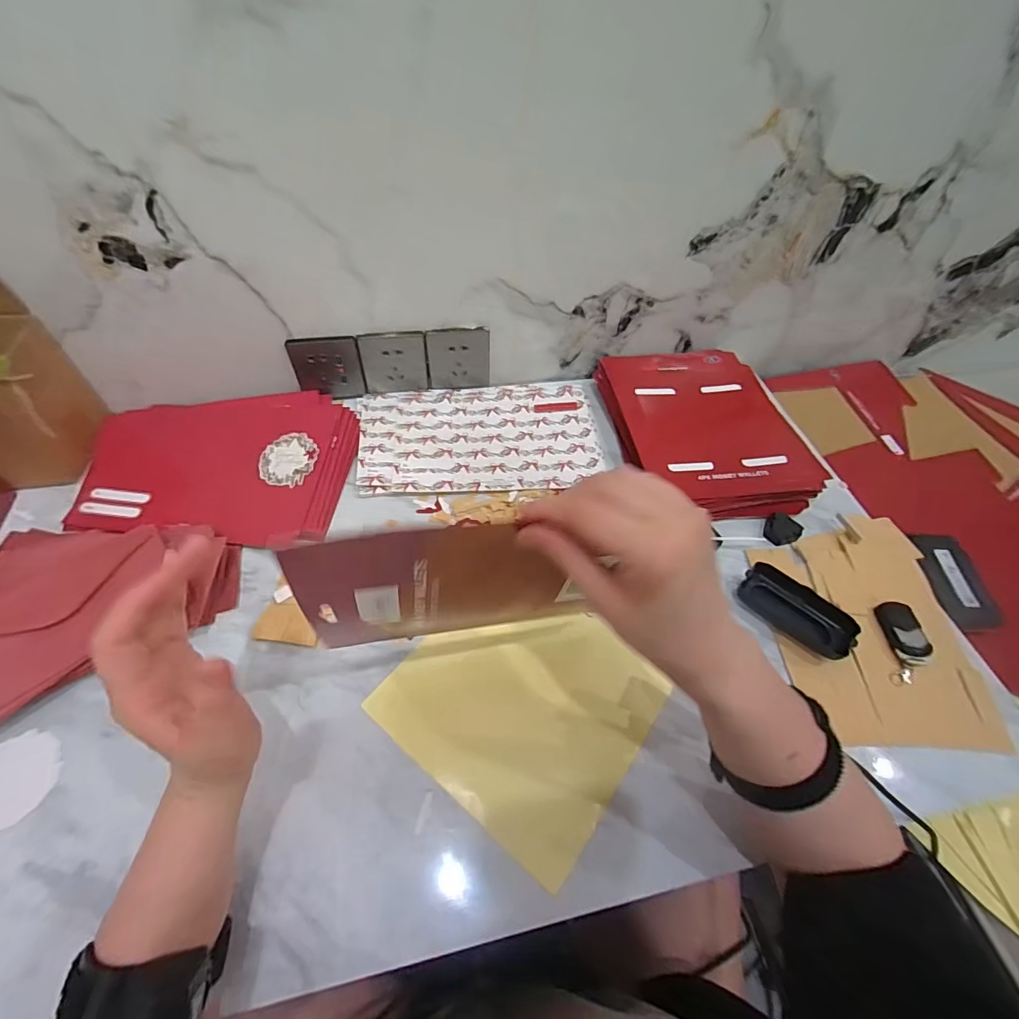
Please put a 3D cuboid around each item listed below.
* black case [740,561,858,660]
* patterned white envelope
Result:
[{"bbox_3d":[0.294,0.102,0.483,0.052,0.025,0.109,-36,64,-26],"label":"black case"},{"bbox_3d":[-0.038,-0.100,0.615,0.302,0.013,0.185,-2,55,-6],"label":"patterned white envelope"}]

